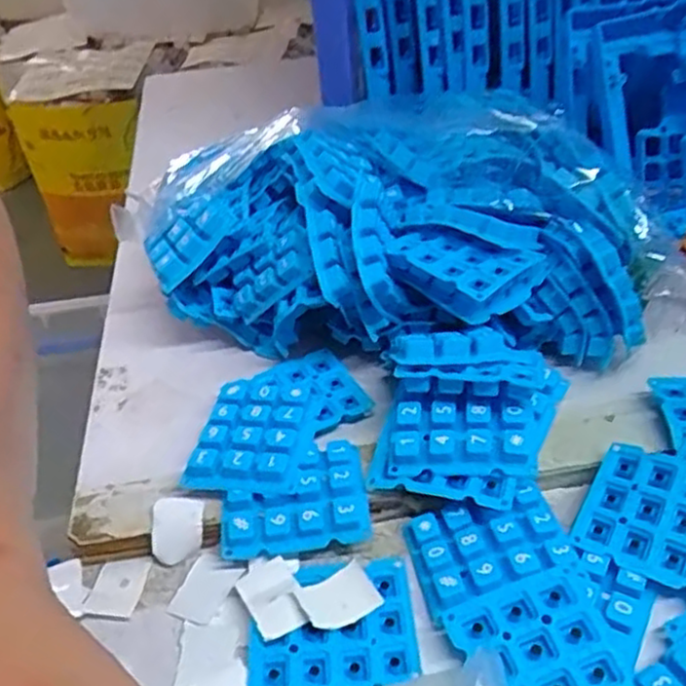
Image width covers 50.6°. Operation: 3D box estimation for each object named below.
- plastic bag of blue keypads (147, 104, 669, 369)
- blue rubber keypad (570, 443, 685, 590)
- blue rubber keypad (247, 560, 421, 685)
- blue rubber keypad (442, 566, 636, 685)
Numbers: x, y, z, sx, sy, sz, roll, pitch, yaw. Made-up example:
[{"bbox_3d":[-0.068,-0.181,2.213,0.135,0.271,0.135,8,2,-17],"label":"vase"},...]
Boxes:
[{"bbox_3d":[0.023,-0.069,0.390,0.260,0.087,0.169,7,42,17],"label":"plastic bag of blue keypads"},{"bbox_3d":[0.125,0.067,0.278,0.061,0.009,0.048,22,49,30],"label":"blue rubber keypad"},{"bbox_3d":[-0.004,0.103,0.265,0.059,0.007,0.049,-8,40,0],"label":"blue rubber keypad"},{"bbox_3d":[0.069,0.108,0.242,0.048,0.008,0.058,-16,41,-10],"label":"blue rubber keypad"}]

